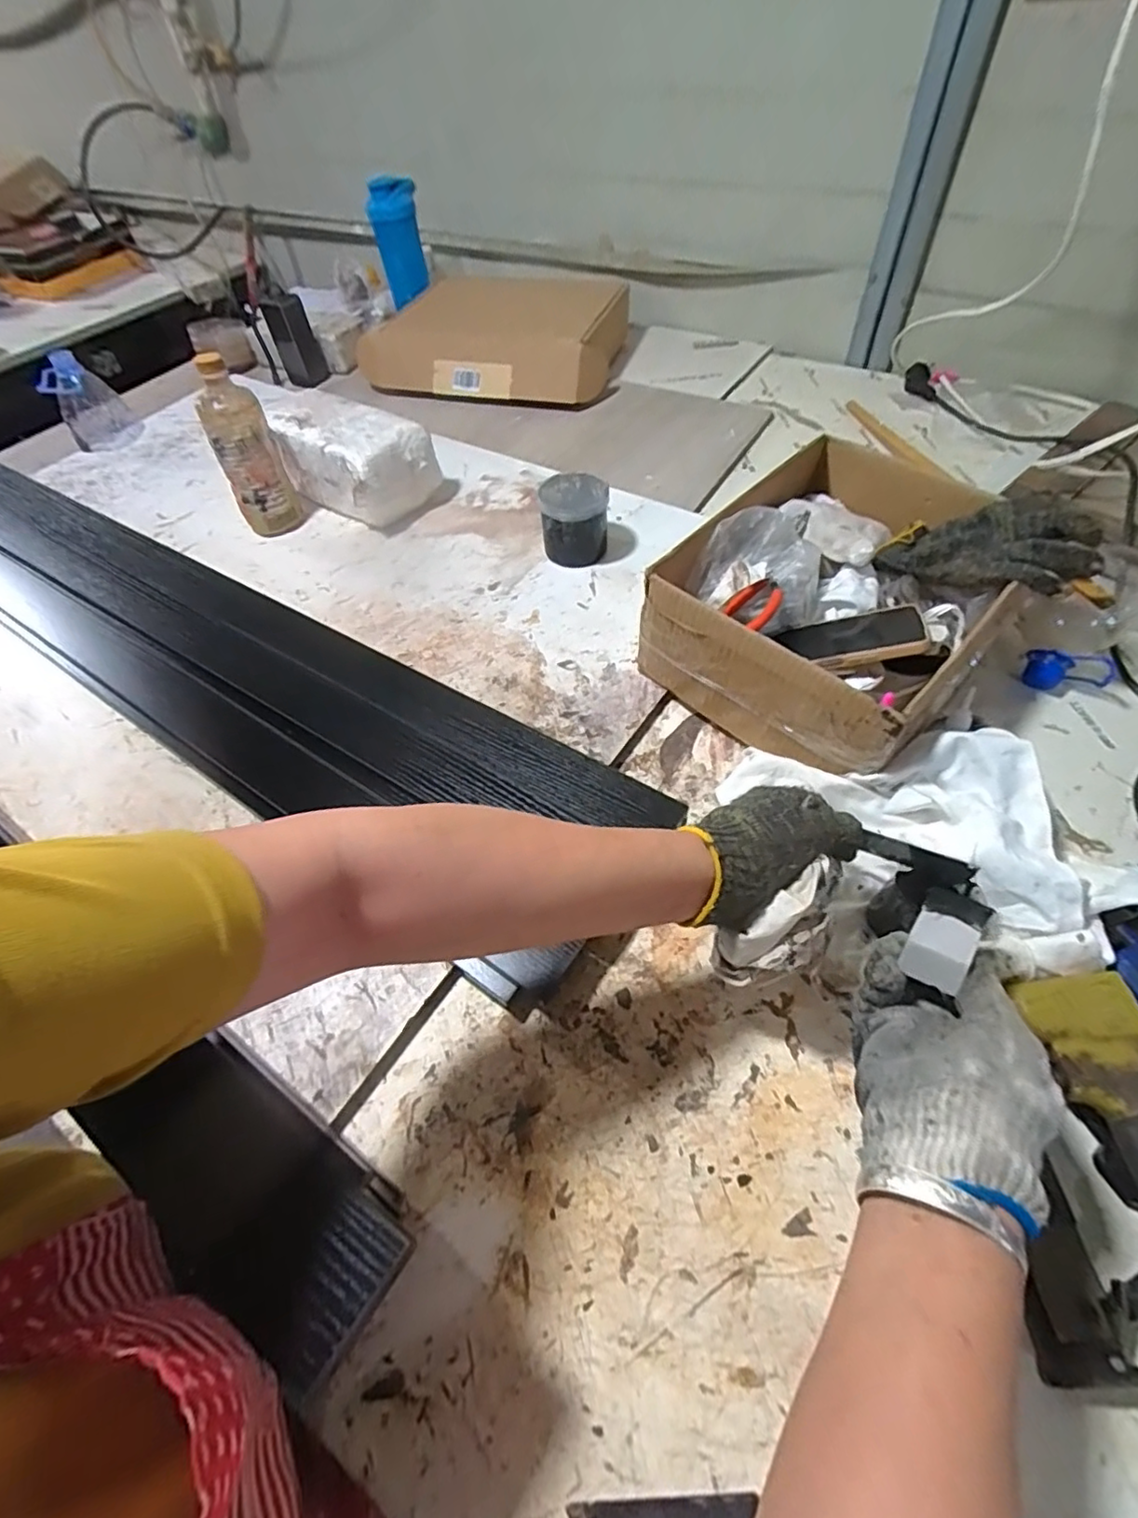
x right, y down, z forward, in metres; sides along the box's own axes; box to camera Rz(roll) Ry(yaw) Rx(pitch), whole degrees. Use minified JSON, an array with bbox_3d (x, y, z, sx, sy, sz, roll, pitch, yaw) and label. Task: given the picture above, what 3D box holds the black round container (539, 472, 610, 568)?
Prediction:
[{"bbox_3d":[0.008,-0.280,0.728,0.076,0.078,0.079,-1,53,3],"label":"black round container"}]

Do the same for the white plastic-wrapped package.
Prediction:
[{"bbox_3d":[-0.297,-0.402,0.818,0.229,0.110,0.121,31,61,24],"label":"white plastic-wrapped package"}]

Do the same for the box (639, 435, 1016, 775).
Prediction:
[{"bbox_3d":[0.265,-0.157,0.597,0.244,0.129,0.330,35,63,26],"label":"box"}]

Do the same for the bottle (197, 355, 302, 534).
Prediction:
[{"bbox_3d":[-0.399,-0.382,0.761,0.079,0.191,0.076,-27,56,-15],"label":"bottle"}]

